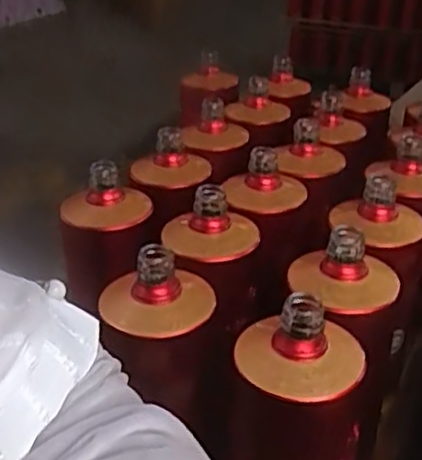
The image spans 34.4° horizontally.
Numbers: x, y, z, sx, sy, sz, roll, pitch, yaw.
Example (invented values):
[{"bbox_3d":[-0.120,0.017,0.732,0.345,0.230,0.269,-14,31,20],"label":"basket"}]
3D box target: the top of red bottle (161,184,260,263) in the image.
[{"bbox_3d":[0.000,-0.012,0.547,0.078,0.041,0.067,-3,29,-4],"label":"top of red bottle"}]

